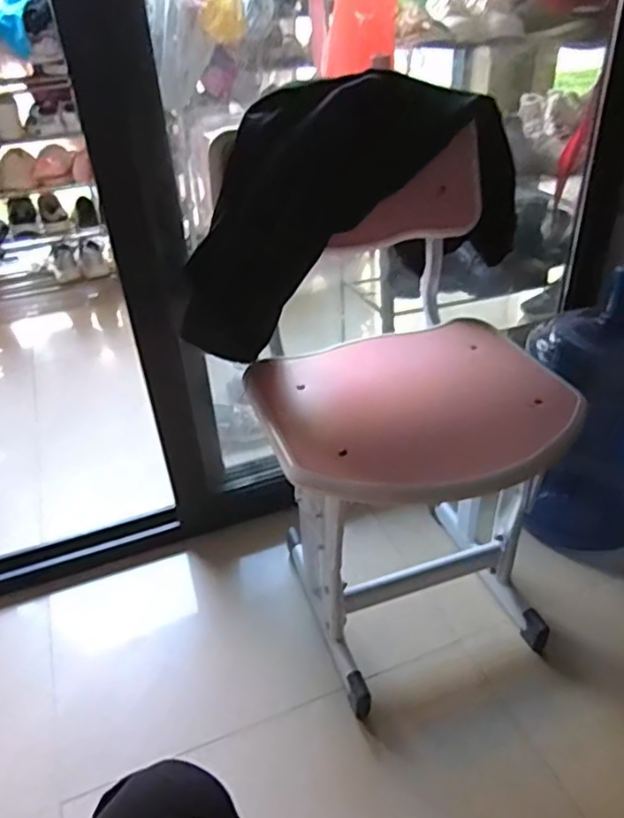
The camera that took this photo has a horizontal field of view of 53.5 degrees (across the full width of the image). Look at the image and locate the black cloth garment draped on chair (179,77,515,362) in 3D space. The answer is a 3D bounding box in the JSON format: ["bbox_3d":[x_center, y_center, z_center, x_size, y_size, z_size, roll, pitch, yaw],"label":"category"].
[{"bbox_3d":[0.062,-0.276,0.864,0.503,0.310,0.111,-21,39,-24],"label":"black cloth garment draped on chair"}]

